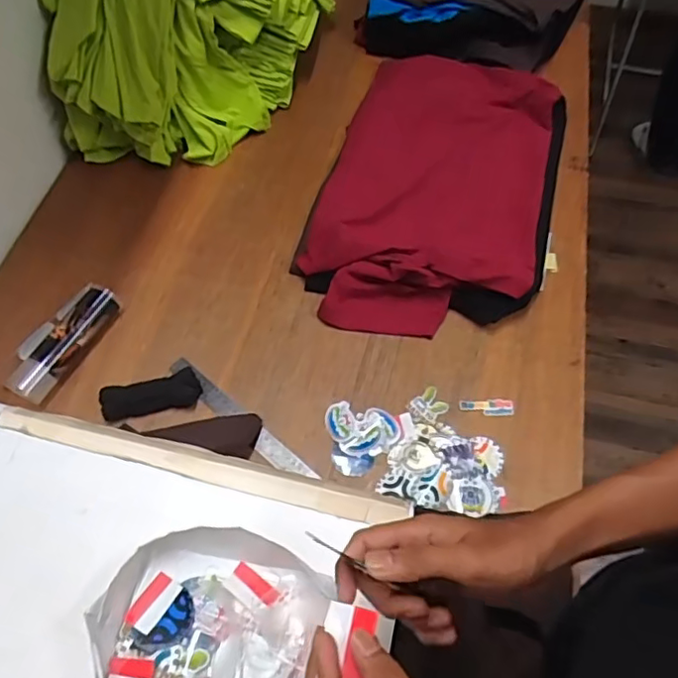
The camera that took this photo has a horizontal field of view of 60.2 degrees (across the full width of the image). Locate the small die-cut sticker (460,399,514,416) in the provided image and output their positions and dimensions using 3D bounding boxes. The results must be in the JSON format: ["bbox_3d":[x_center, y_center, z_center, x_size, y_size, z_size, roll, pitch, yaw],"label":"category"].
[{"bbox_3d":[0.200,0.093,0.789,0.073,0.004,0.025,1,61,-1],"label":"small die-cut sticker"}]

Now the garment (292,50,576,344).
[{"bbox_3d":[0.165,-0.244,0.954,0.351,0.091,0.577,15,61,11],"label":"garment"}]

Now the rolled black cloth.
[{"bbox_3d":[-0.253,0.072,0.783,0.128,0.031,0.050,-12,59,-4],"label":"rolled black cloth"}]

